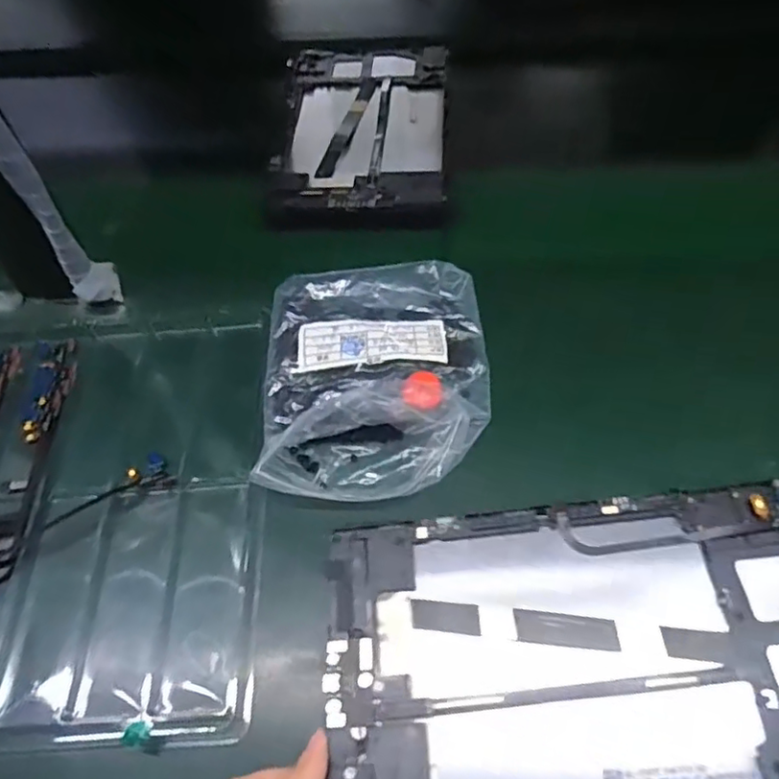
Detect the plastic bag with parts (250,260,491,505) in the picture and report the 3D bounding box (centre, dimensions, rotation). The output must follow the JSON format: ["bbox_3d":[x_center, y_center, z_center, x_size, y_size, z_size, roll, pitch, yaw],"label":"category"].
[{"bbox_3d":[-0.009,-0.013,0.393,0.141,0.026,0.170,-6,57,0],"label":"plastic bag with parts"}]

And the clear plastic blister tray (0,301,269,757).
[{"bbox_3d":[-0.184,0.057,0.373,0.216,0.024,0.281,-5,57,1],"label":"clear plastic blister tray"}]

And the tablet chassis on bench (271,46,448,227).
[{"bbox_3d":[-0.024,-0.235,0.535,0.144,0.010,0.244,1,57,4],"label":"tablet chassis on bench"}]

